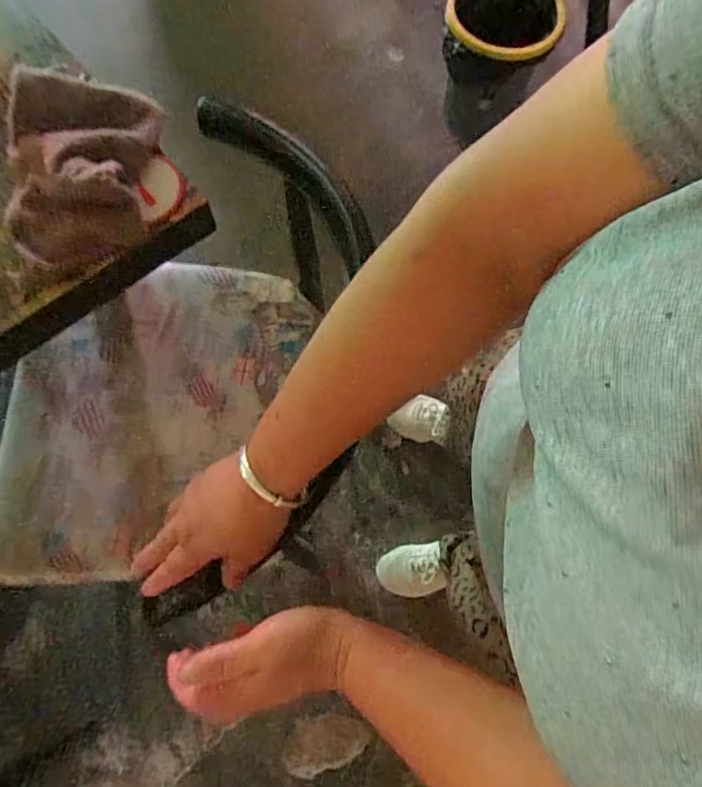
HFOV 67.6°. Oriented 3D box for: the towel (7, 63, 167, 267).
[{"bbox_3d":[-0.251,-0.217,0.490,0.139,0.054,0.202,-8,73,-5],"label":"towel"}]

